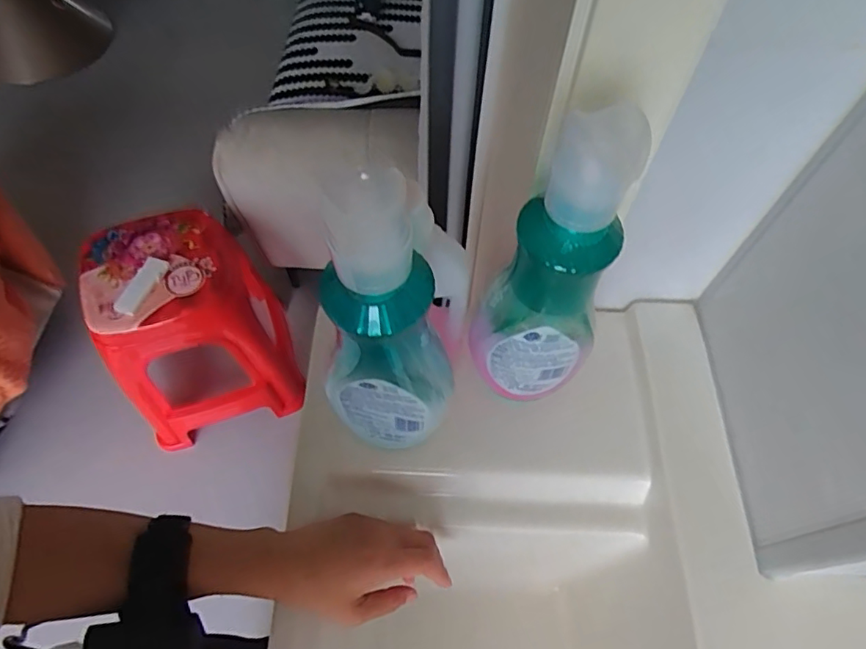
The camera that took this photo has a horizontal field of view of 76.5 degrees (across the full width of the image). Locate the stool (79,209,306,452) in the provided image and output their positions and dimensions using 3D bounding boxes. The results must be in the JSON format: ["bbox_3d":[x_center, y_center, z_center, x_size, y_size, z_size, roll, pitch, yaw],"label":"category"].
[{"bbox_3d":[-0.545,0.024,1.282,0.318,0.460,0.328,-14,61,-8],"label":"stool"}]

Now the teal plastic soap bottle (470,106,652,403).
[{"bbox_3d":[0.083,-0.026,0.390,0.081,0.262,0.078,0,60,0],"label":"teal plastic soap bottle"}]

